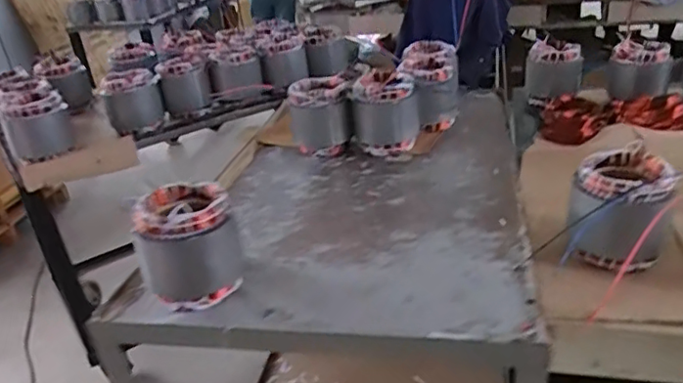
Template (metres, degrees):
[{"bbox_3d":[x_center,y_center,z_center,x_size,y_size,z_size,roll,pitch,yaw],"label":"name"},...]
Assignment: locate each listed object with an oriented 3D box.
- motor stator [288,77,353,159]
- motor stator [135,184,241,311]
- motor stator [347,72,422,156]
[{"bbox_3d":[-0.057,-0.188,1.455,0.153,0.165,0.145,-8,27,-1],"label":"motor stator"},{"bbox_3d":[-0.243,0.085,0.923,0.153,0.166,0.143,-16,28,-17],"label":"motor stator"},{"bbox_3d":[0.110,-0.203,1.438,0.158,0.175,0.178,-4,27,6],"label":"motor stator"}]

